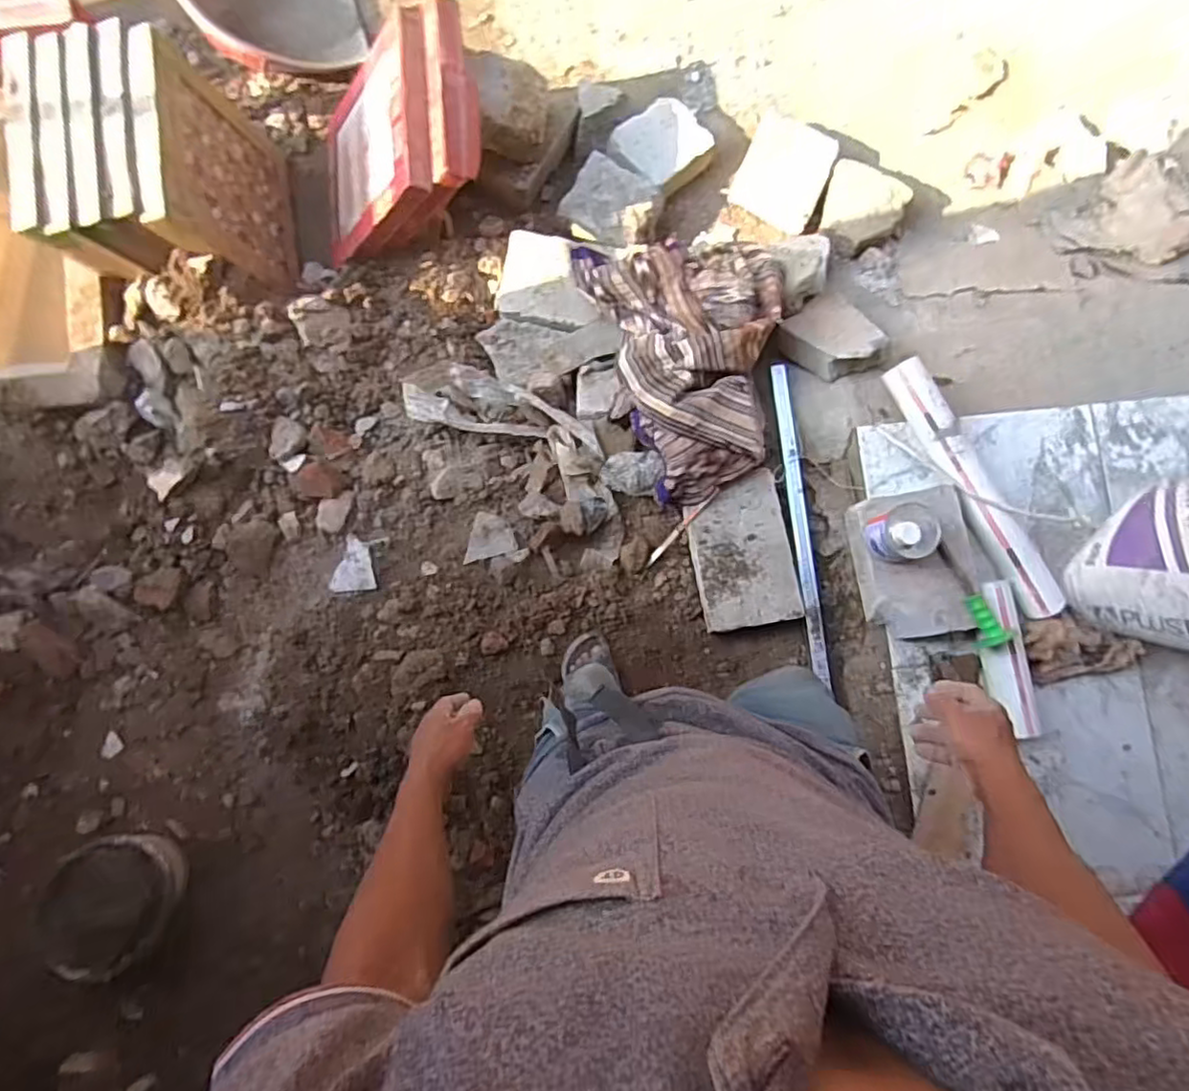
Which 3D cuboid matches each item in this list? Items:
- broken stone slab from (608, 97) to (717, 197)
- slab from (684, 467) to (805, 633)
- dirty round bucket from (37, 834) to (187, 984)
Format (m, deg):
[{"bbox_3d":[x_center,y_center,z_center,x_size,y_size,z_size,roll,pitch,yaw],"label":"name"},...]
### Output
[{"bbox_3d":[0.163,-0.995,1.609,0.227,0.048,0.211,-36,86,-4],"label":"broken stone slab"},{"bbox_3d":[0.303,0.015,1.367,0.214,0.045,0.317,-10,85,-2],"label":"slab"},{"bbox_3d":[-0.861,0.648,1.188,0.219,0.172,0.211,0,85,-1],"label":"dirty round bucket"}]

